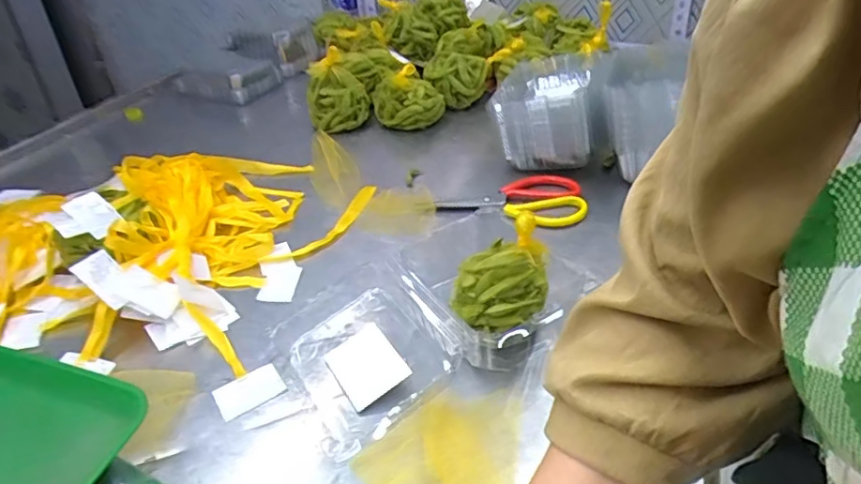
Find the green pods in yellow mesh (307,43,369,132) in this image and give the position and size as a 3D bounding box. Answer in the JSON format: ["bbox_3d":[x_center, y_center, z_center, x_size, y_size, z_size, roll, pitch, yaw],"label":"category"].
[{"bbox_3d":[-0.160,-0.256,0.988,0.101,0.122,0.062,-27,44,-33],"label":"green pods in yellow mesh"}]

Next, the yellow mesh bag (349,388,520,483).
[{"bbox_3d":[0.017,0.177,0.482,0.148,0.010,0.100,-20,40,-26],"label":"yellow mesh bag"}]

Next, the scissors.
[{"bbox_3d":[0.109,-0.059,0.782,0.197,0.016,0.101,-1,35,-2],"label":"scissors"}]

